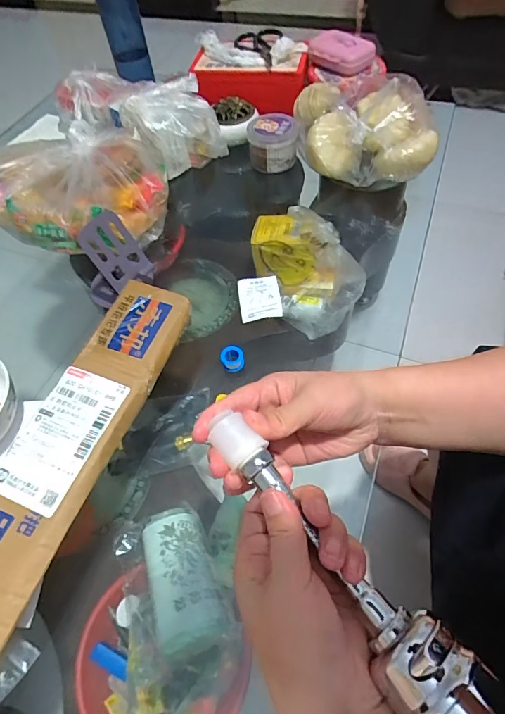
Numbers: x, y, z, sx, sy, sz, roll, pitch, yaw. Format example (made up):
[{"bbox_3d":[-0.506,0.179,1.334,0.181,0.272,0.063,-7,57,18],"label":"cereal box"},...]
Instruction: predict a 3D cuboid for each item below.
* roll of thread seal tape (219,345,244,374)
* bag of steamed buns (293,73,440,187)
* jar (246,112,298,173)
[{"bbox_3d":[-0.022,0.002,0.462,0.025,0.020,0.023,-2,56,4],"label":"roll of thread seal tape"},{"bbox_3d":[0.166,-0.337,0.608,0.196,0.085,0.171,-3,56,3],"label":"bag of steamed buns"},{"bbox_3d":[0.032,-0.337,0.657,0.078,0.054,0.080,-2,56,4],"label":"jar"}]

